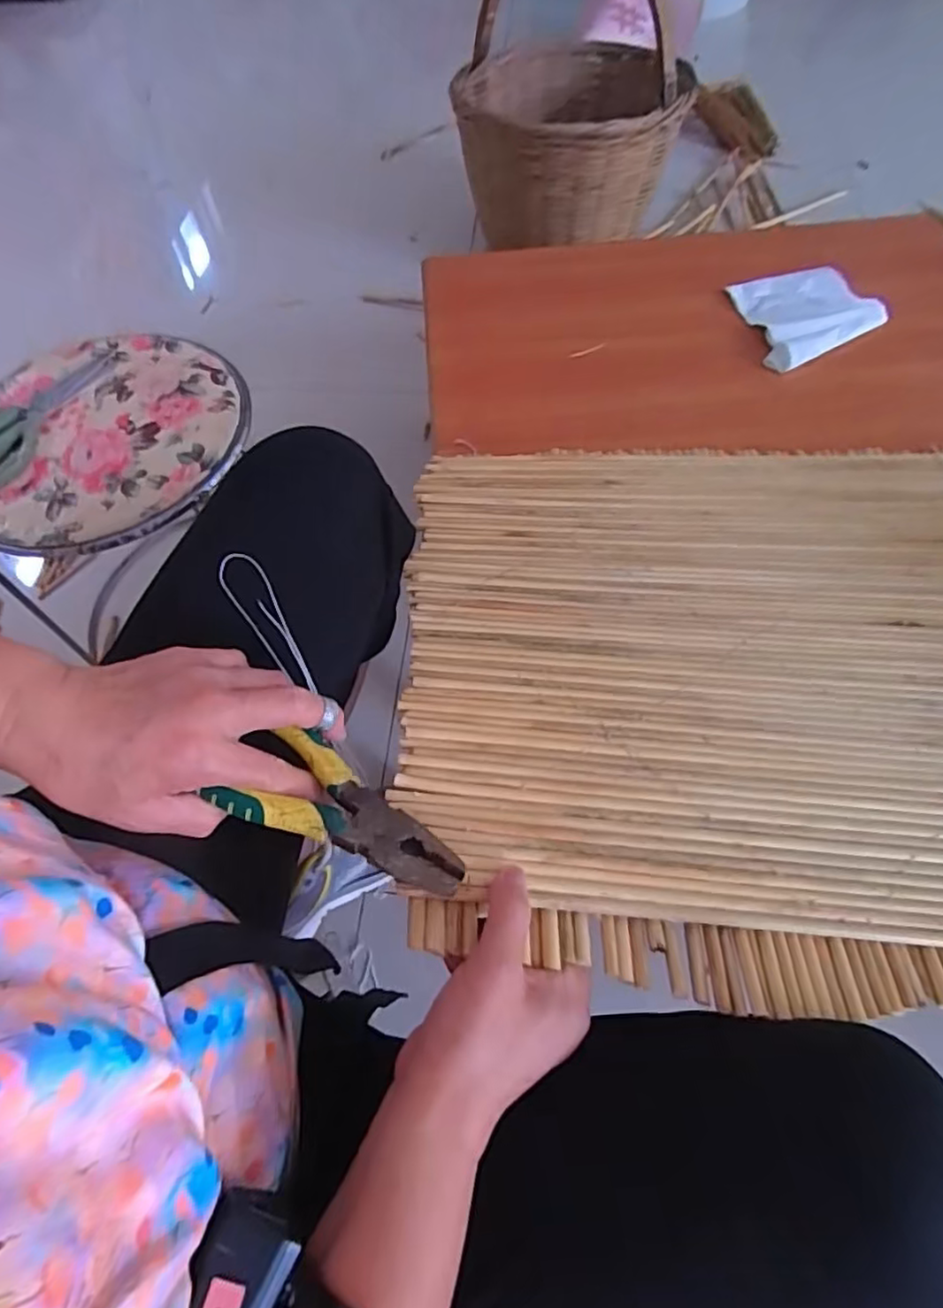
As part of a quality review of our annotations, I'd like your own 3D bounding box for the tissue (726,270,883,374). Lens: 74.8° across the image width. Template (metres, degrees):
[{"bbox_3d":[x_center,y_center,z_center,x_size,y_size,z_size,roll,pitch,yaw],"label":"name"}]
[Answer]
[{"bbox_3d":[0.378,-0.409,0.726,0.149,0.024,0.150,-26,63,-11],"label":"tissue"}]

